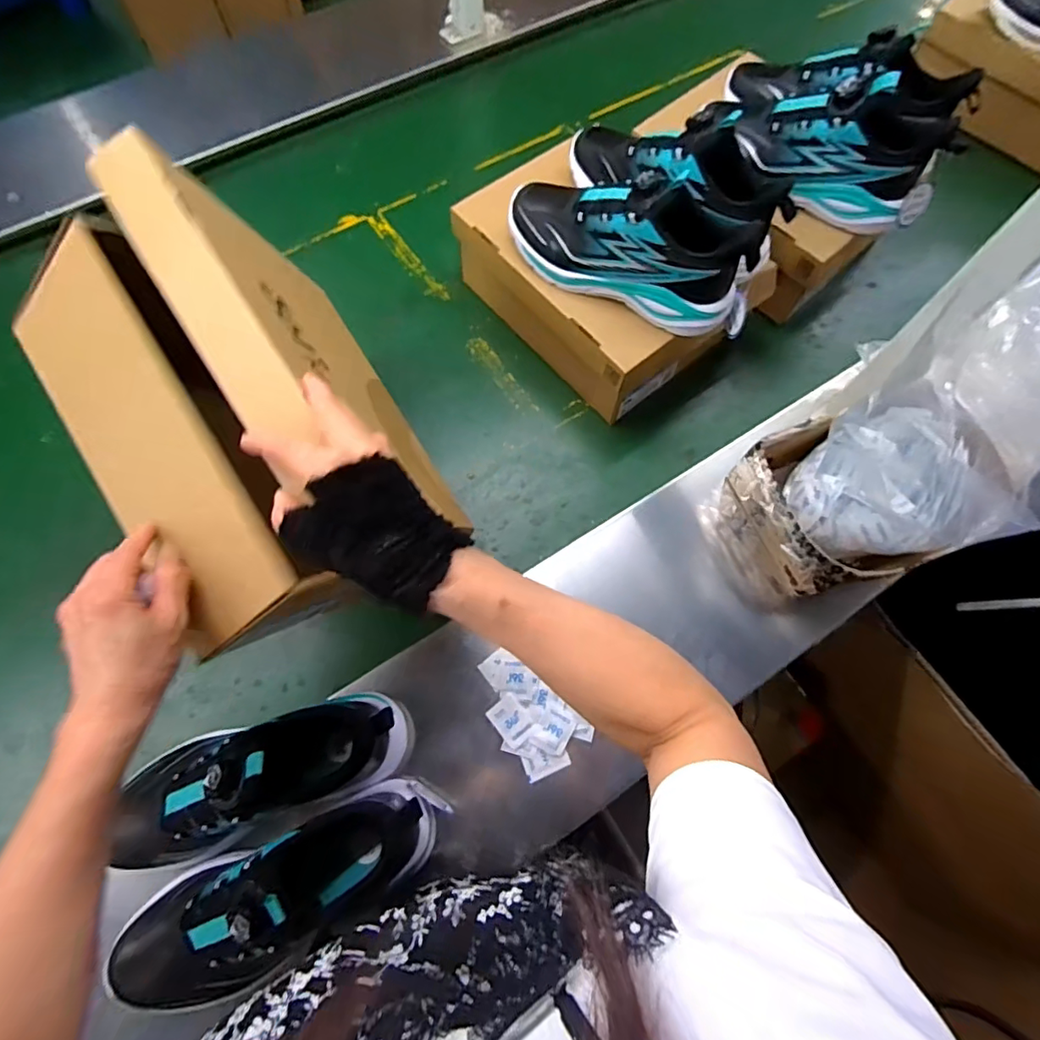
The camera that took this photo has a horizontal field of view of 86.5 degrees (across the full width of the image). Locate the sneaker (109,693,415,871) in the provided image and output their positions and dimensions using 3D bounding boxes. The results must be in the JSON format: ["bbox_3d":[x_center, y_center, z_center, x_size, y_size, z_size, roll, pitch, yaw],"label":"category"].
[{"bbox_3d":[-0.228,0.221,0.480,0.242,0.136,0.088,-19,71,-6],"label":"sneaker"}]

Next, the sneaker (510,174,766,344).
[{"bbox_3d":[0.117,-0.303,0.588,0.287,0.117,0.096,24,72,9],"label":"sneaker"}]

